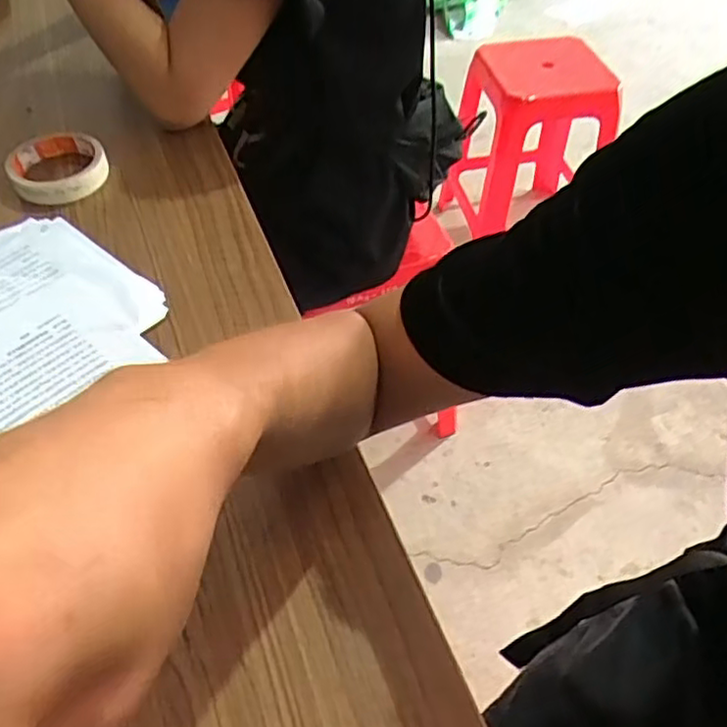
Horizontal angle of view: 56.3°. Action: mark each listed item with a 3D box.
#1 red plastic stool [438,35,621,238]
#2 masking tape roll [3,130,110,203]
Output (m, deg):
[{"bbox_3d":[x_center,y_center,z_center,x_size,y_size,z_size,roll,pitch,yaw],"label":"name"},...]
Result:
[{"bbox_3d":[0.383,-0.507,1.624,0.308,0.439,0.322,-3,47,-3],"label":"red plastic stool"},{"bbox_3d":[-0.285,-0.187,0.633,0.084,0.028,0.094,-17,51,-17],"label":"masking tape roll"}]

